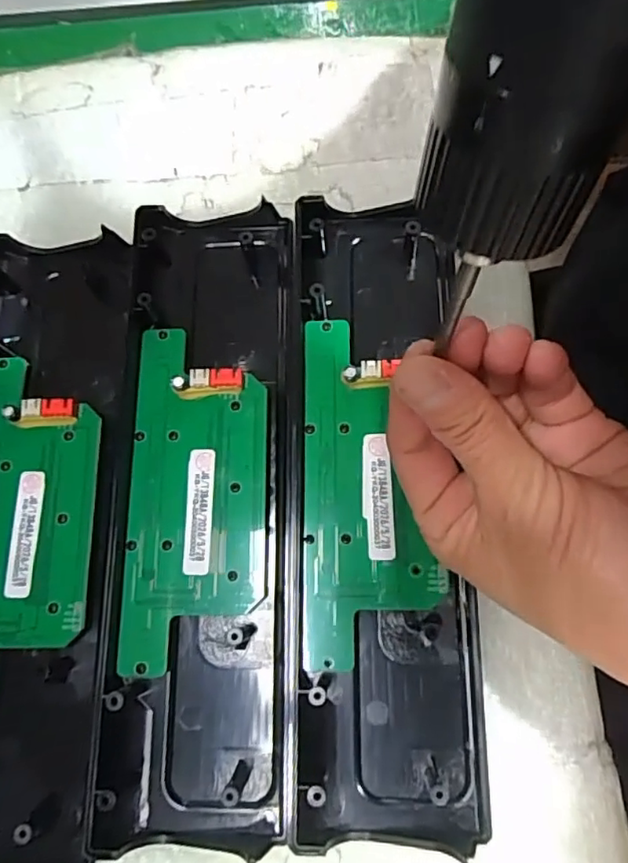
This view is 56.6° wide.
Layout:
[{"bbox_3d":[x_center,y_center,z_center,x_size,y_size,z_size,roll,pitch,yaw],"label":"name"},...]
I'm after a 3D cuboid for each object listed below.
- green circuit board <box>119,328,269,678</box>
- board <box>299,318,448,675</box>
[{"bbox_3d":[-0.046,0.023,0.232,0.054,0.013,0.132,0,75,2],"label":"green circuit board"},{"bbox_3d":[0.022,0.020,0.230,0.051,0.014,0.134,-1,75,2],"label":"board"}]

